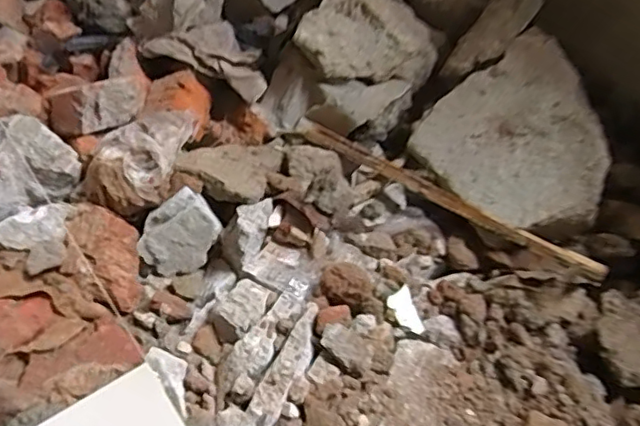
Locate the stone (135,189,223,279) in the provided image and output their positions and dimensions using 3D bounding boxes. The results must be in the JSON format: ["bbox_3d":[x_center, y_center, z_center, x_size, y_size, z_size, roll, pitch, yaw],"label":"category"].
[{"bbox_3d":[-0.120,0.013,0.494,0.070,0.059,0.037,-50,28,6],"label":"stone"}]

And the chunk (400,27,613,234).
[{"bbox_3d":[0.179,-0.060,0.506,0.148,0.039,0.158,-40,61,4],"label":"chunk"}]

